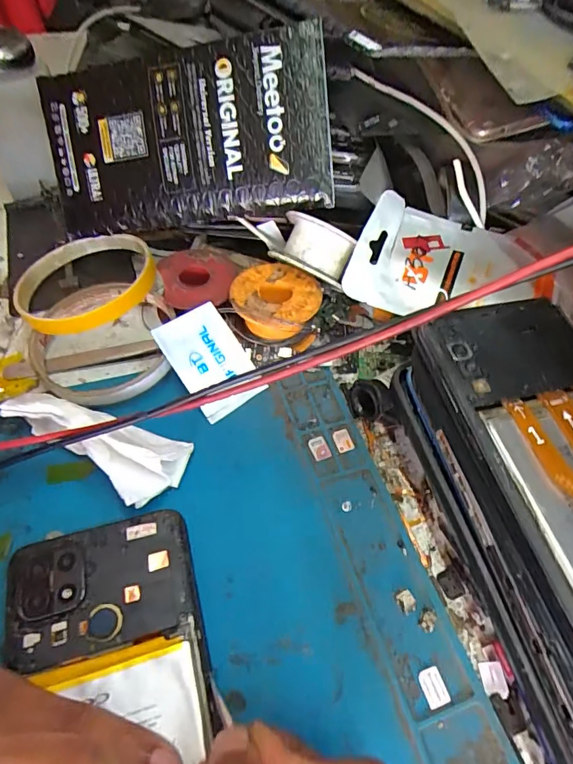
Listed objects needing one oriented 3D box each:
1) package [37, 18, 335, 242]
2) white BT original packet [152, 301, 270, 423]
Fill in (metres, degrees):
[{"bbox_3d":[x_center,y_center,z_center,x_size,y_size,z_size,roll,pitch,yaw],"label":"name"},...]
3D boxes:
[{"bbox_3d":[-0.061,-0.145,0.269,0.170,0.096,0.017,-2,14,13],"label":"package"},{"bbox_3d":[-0.043,-0.012,0.253,0.039,0.008,0.060,-33,91,-21],"label":"white BT original packet"}]

